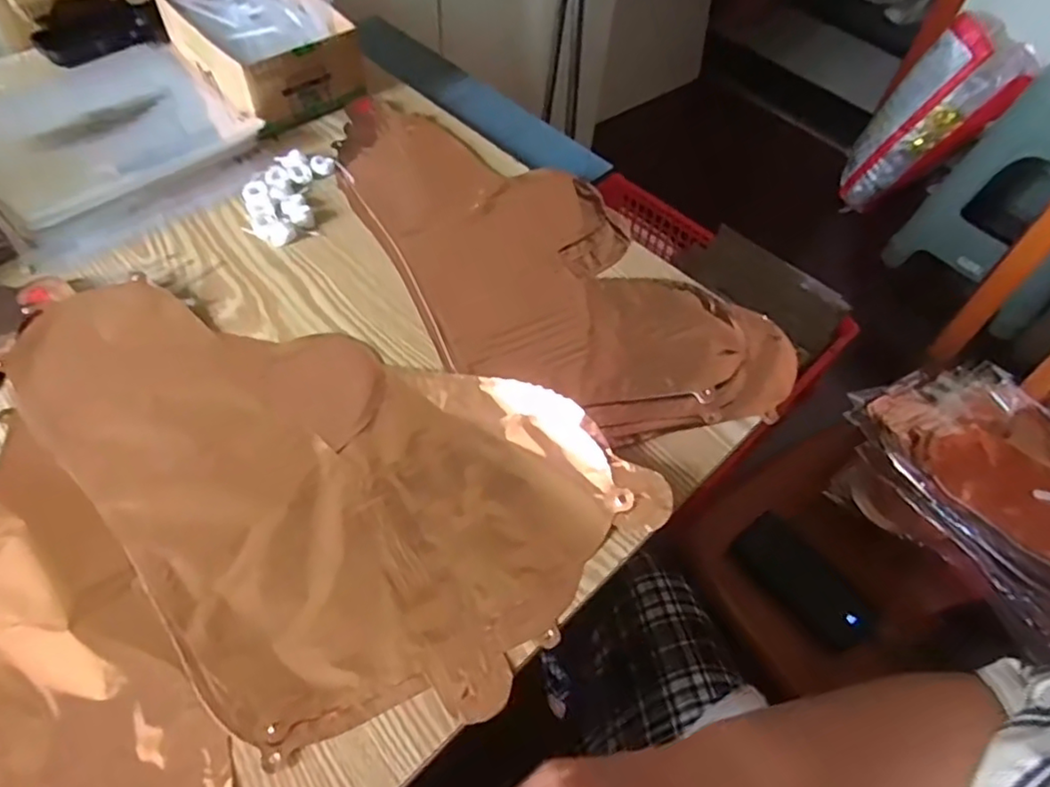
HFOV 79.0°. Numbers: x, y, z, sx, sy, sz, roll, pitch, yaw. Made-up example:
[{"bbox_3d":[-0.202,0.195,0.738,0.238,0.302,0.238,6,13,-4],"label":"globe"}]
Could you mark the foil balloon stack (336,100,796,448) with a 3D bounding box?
[{"bbox_3d":[-0.008,-0.119,0.547,0.205,0.020,0.455,-32,63,-24],"label":"foil balloon stack"}]

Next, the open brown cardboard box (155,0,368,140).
[{"bbox_3d":[-0.261,-0.353,0.637,0.138,0.069,0.195,-32,63,-24],"label":"open brown cardboard box"}]

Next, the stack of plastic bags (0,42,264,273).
[{"bbox_3d":[-0.388,-0.246,0.584,0.229,0.021,0.262,-38,65,-26],"label":"stack of plastic bags"}]

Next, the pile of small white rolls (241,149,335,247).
[{"bbox_3d":[-0.216,-0.178,0.571,0.067,0.012,0.118,5,54,-1],"label":"pile of small white rolls"}]

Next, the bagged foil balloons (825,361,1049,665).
[{"bbox_3d":[0.548,0.112,0.715,0.276,0.062,0.354,-30,62,-23],"label":"bagged foil balloons"}]

